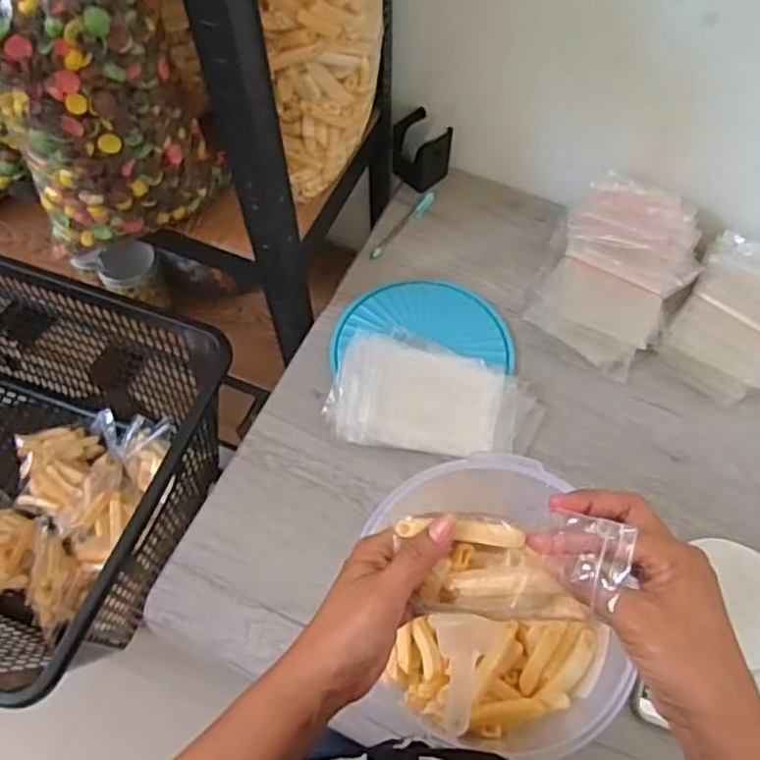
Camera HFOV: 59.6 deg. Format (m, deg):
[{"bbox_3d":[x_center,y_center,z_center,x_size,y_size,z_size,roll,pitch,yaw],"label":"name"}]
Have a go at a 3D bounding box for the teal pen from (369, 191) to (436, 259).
[{"bbox_3d":[0.031,-0.203,0.867,0.013,0.010,0.129,35,70,17],"label":"teal pen"}]

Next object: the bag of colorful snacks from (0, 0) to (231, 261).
[{"bbox_3d":[-0.274,-0.258,0.621,0.192,0.274,0.117,-20,64,-9],"label":"bag of colorful snacks"}]

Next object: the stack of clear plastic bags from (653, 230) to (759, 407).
[{"bbox_3d":[0.409,-0.070,0.761,0.136,0.075,0.187,36,68,18],"label":"stack of clear plastic bags"}]

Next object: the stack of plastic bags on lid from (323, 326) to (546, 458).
[{"bbox_3d":[0.061,0.009,0.733,0.233,0.055,0.145,4,64,3],"label":"stack of plastic bags on lid"}]

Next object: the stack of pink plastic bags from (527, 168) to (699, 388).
[{"bbox_3d":[0.269,-0.120,0.760,0.158,0.098,0.196,24,67,12],"label":"stack of pink plastic bags"}]

